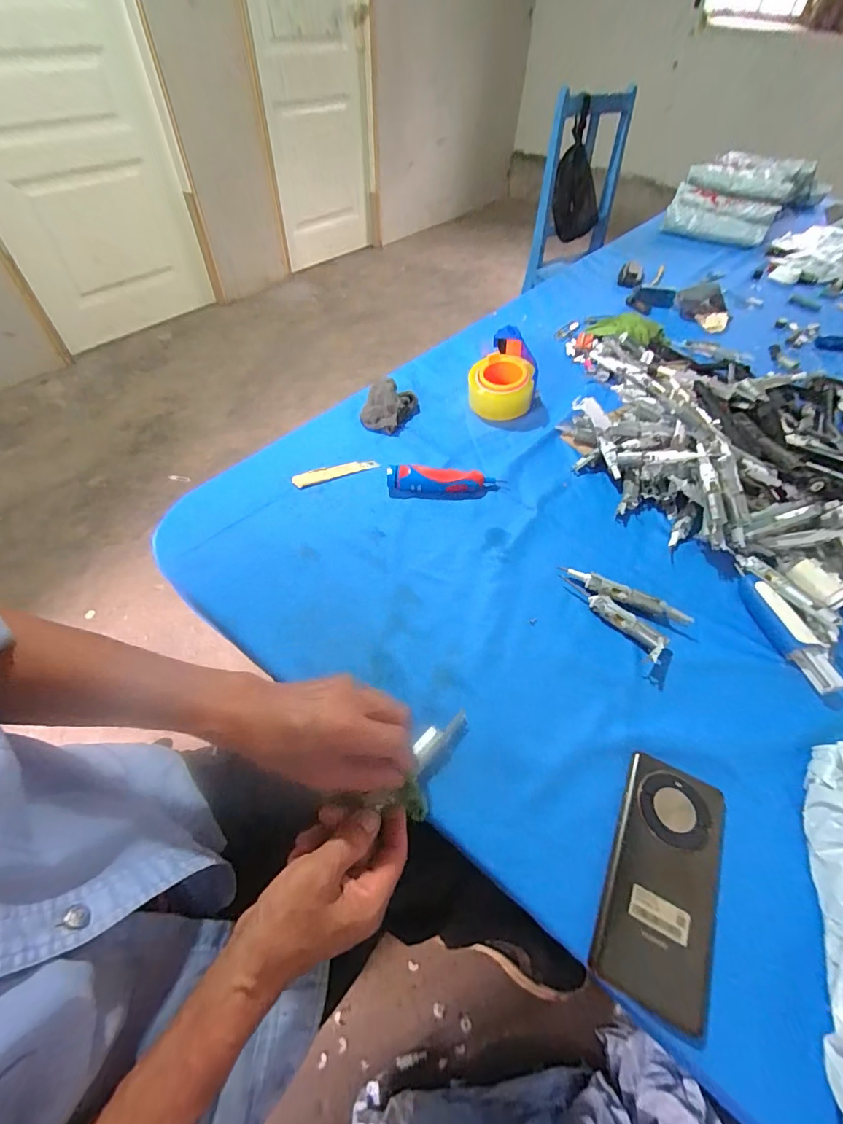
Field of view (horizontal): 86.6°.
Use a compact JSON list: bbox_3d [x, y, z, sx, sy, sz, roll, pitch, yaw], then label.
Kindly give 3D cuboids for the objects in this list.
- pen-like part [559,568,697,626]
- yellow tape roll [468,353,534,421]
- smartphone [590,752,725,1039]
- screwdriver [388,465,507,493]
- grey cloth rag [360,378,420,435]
[{"bbox_3d":[0.224,0.036,0.497,0.139,0.015,0.021,25,55,16],"label":"pen-like part"},{"bbox_3d":[0.123,-0.281,0.716,0.090,0.072,0.090,1,52,-2],"label":"yellow tape roll"},{"bbox_3d":[0.187,0.239,0.342,0.075,0.009,0.163,23,55,15],"label":"smartphone"},{"bbox_3d":[0.029,-0.111,0.593,0.148,0.031,0.027,0,51,3],"label":"screwdriver"},{"bbox_3d":[-0.051,-0.243,0.696,0.080,0.042,0.092,12,53,8],"label":"grey cloth rag"}]

